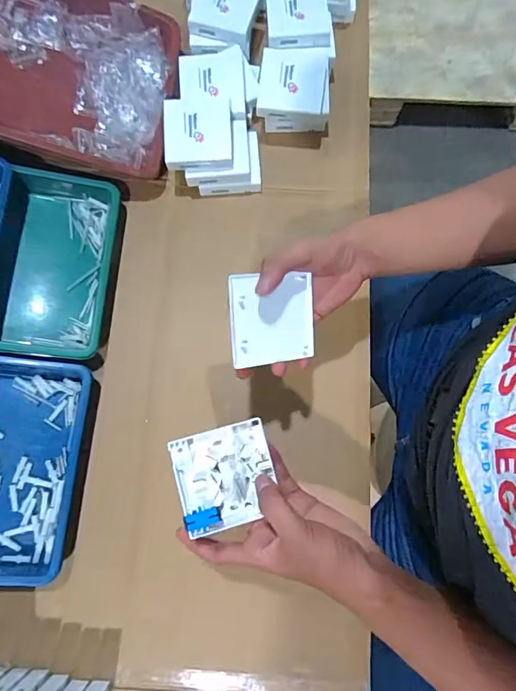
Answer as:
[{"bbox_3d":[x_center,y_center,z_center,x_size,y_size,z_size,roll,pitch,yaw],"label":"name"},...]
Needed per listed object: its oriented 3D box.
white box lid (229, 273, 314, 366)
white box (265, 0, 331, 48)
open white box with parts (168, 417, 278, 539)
[{"bbox_3d":[0.015,-0.026,0.423,0.085,0.008,0.083,-7,102,-24],"label":"white box lid"},{"bbox_3d":[0.057,-0.460,0.628,0.089,0.023,0.091,-3,75,-1],"label":"white box"},{"bbox_3d":[-0.030,0.118,0.404,0.086,0.017,0.085,-16,76,-5],"label":"open white box with parts"}]

